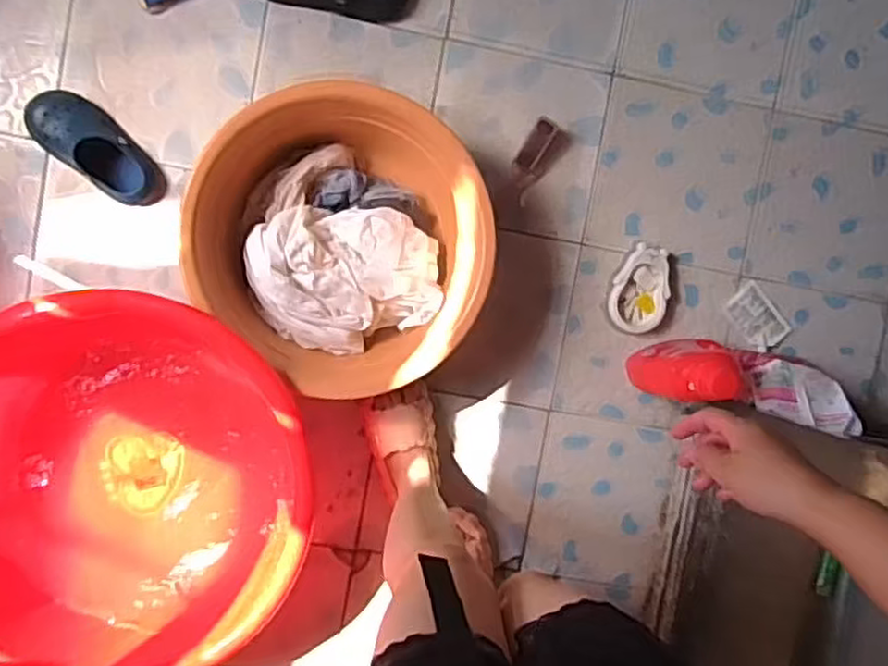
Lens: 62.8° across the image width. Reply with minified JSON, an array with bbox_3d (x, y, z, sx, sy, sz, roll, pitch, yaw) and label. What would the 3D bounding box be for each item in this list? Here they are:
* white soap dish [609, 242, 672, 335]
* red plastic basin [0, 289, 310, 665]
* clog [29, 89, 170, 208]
[{"bbox_3d":[0.350,-0.078,1.292,0.104,0.035,0.149,10,93,-7],"label":"white soap dish"},{"bbox_3d":[-0.491,0.231,1.126,0.539,0.216,0.567,12,93,-7],"label":"red plastic basin"},{"bbox_3d":[-0.555,-0.295,1.167,0.222,0.066,0.096,40,89,-8],"label":"clog"}]

